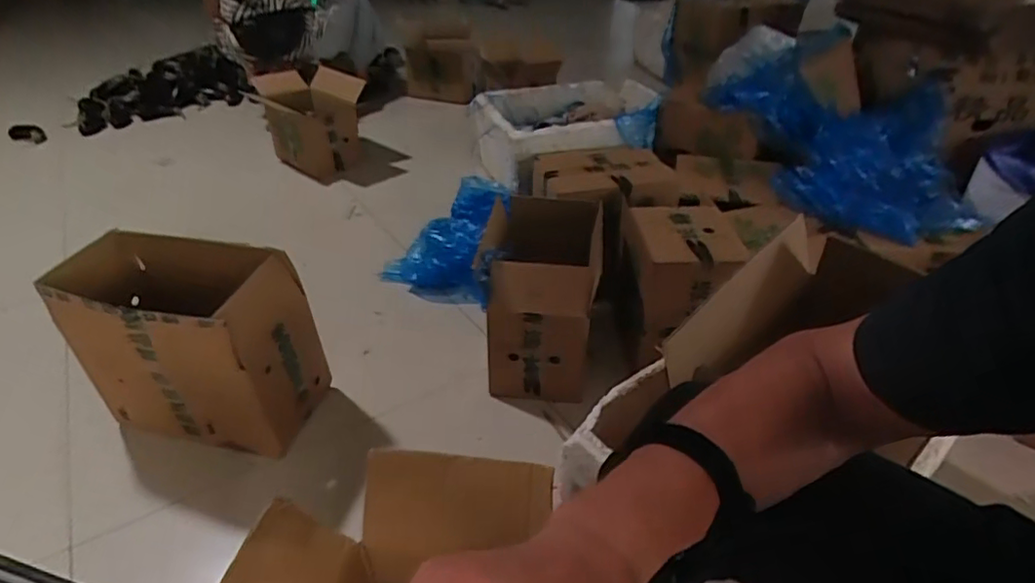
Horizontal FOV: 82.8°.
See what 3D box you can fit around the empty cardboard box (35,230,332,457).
[{"bbox_3d":[-0.595,0.102,1.045,0.409,0.340,0.209,7,35,11],"label":"empty cardboard box"}]

